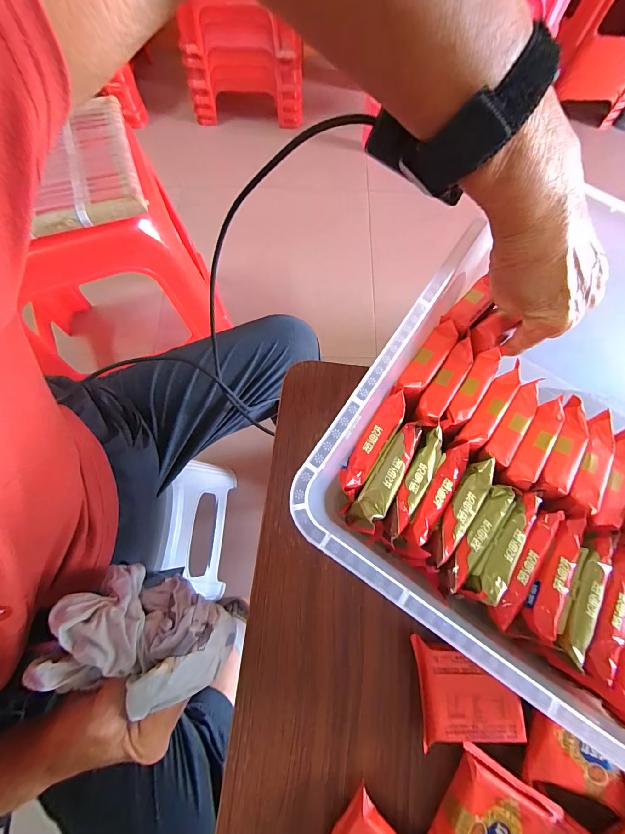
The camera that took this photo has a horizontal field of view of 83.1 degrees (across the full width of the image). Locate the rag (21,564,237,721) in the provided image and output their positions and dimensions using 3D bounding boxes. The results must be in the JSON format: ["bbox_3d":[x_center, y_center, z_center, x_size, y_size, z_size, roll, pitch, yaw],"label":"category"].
[{"bbox_3d":[-0.124,0.162,0.262,0.126,0.070,0.081,4,72,0],"label":"rag"}]

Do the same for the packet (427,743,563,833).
[{"bbox_3d":[0.118,0.279,0.237,0.065,0.025,0.074,31,74,8],"label":"packet"}]

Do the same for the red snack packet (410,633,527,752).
[{"bbox_3d":[0.113,0.199,0.259,0.069,0.011,0.064,-2,72,-2],"label":"red snack packet"}]

